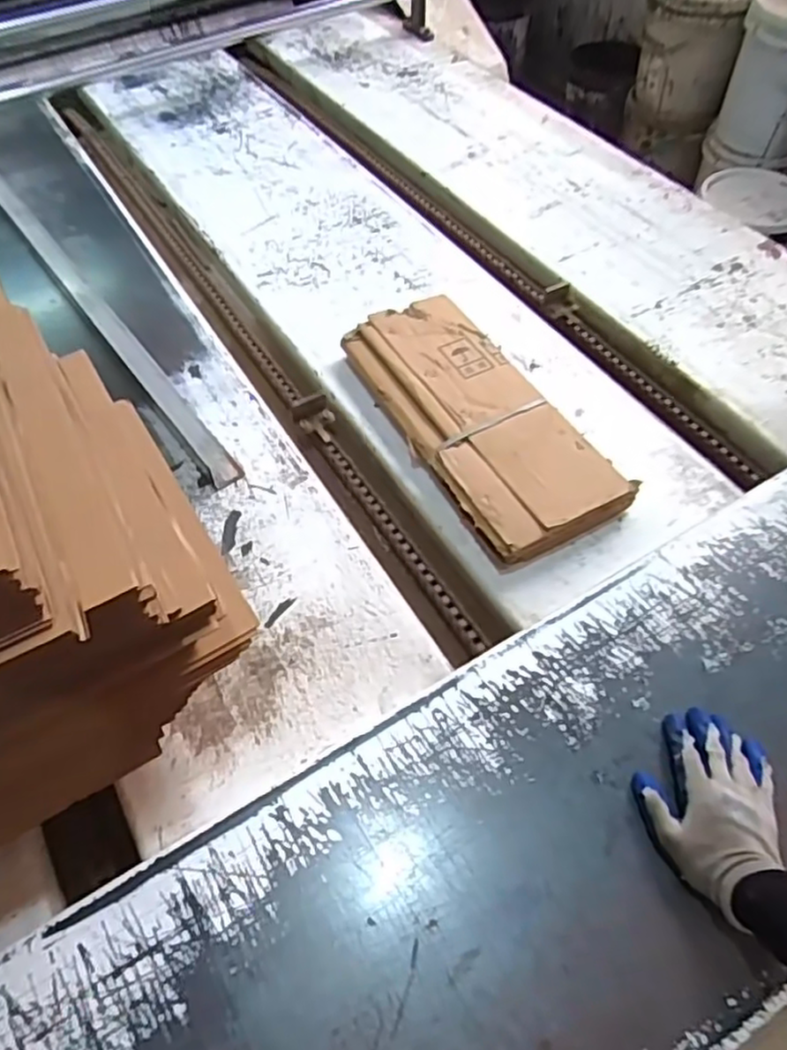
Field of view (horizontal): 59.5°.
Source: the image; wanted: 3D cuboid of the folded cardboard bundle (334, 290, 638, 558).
[{"bbox_3d":[0.111,-0.152,0.936,0.193,0.046,0.439,-27,59,-16],"label":"folded cardboard bundle"}]

